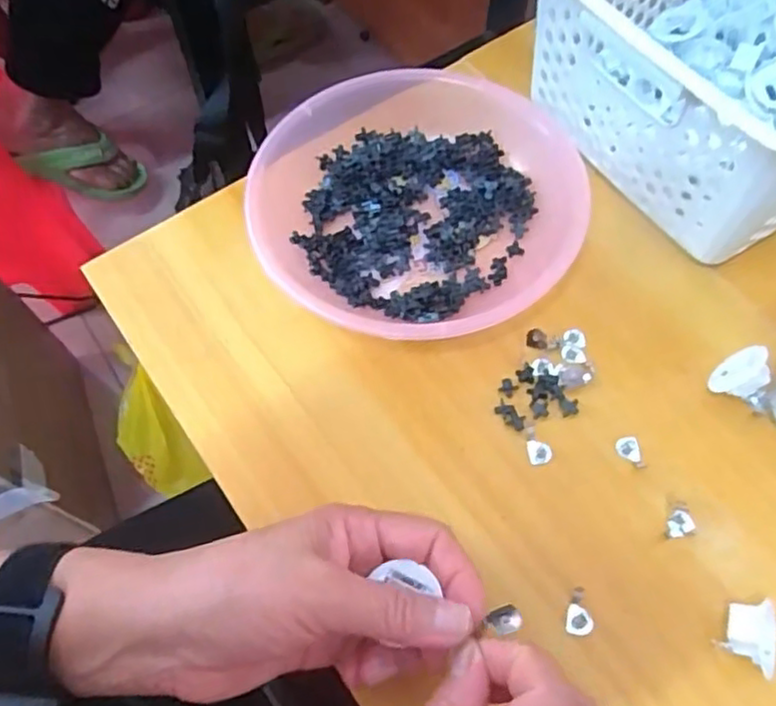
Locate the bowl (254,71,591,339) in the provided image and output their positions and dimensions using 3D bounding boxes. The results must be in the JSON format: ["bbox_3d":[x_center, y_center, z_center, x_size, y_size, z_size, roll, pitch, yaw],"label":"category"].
[{"bbox_3d":[0.020,-0.087,0.403,0.189,0.035,0.182,-1,63,2],"label":"bowl"}]

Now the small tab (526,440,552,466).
[{"bbox_3d":[0.078,0.051,0.350,0.012,0.004,0.013,-7,63,-1],"label":"small tab"}]

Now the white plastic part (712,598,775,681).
[{"bbox_3d":[0.160,0.126,0.302,0.022,0.018,0.030,9,64,7],"label":"white plastic part"}]

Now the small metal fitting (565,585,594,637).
[{"bbox_3d":[0.089,0.119,0.314,0.012,0.008,0.021,8,66,7],"label":"small metal fitting"}]

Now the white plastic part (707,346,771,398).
[{"bbox_3d":[0.186,0.010,0.358,0.010,0.027,0.031,30,86,-25],"label":"white plastic part"}]

